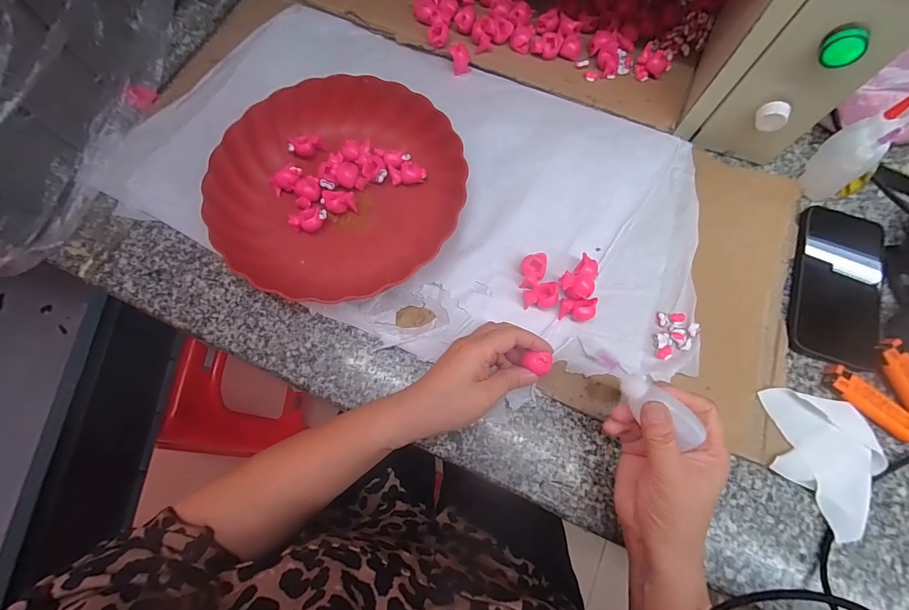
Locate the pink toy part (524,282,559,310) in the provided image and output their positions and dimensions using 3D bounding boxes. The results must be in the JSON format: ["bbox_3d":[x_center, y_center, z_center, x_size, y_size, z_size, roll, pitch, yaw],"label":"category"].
[{"bbox_3d":[0.082,-0.009,0.372,0.032,0.015,0.025,7,78,2],"label":"pink toy part"}]

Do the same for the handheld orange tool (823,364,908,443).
[{"bbox_3d":[0.382,0.091,0.358,0.081,0.015,0.027,38,81,8],"label":"handheld orange tool"}]

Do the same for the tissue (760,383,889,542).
[{"bbox_3d":[0.326,0.138,0.342,0.091,0.012,0.118,3,78,2],"label":"tissue"}]

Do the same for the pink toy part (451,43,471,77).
[{"bbox_3d":[0.007,-0.282,0.446,0.021,0.028,0.019,-6,78,0],"label":"pink toy part"}]

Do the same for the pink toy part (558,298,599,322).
[{"bbox_3d":[0.115,0.006,0.366,0.032,0.018,0.020,1,78,1],"label":"pink toy part"}]

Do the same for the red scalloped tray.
[{"bbox_3d":[-0.116,-0.120,0.387,0.241,0.040,0.229,-44,81,-8],"label":"red scalloped tray"}]

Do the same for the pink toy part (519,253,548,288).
[{"bbox_3d":[0.075,-0.033,0.379,0.023,0.016,0.035,30,80,7],"label":"pink toy part"}]

